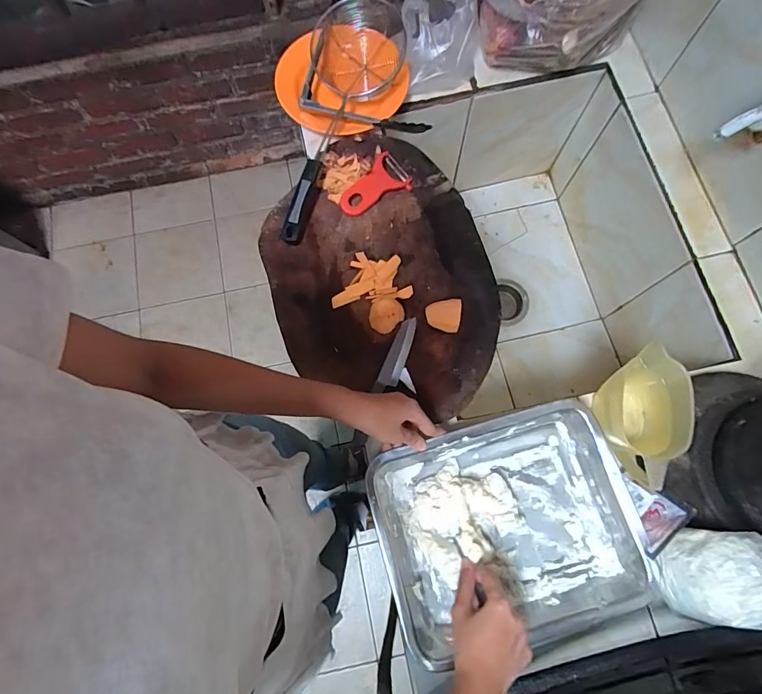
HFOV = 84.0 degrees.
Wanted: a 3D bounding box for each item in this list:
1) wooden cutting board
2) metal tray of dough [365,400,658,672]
[{"bbox_3d":[-0.002,-0.112,0.599,0.303,0.036,0.423,-16,76,-3],"label":"wooden cutting board"},{"bbox_3d":[0.152,0.217,0.521,0.301,0.049,0.239,-15,76,-3],"label":"metal tray of dough"}]

